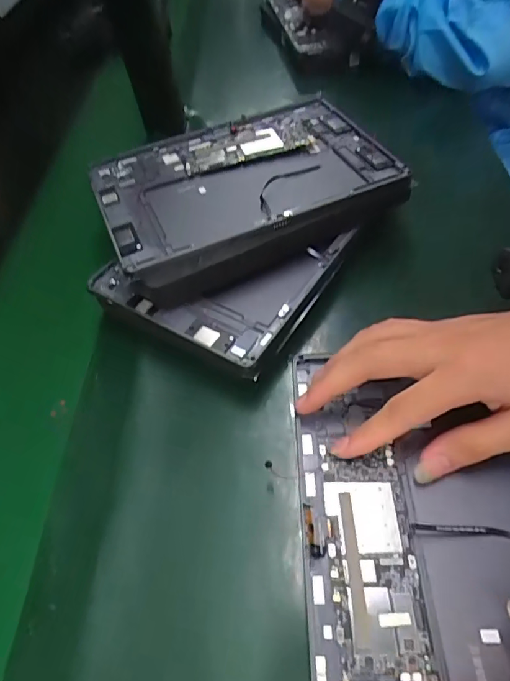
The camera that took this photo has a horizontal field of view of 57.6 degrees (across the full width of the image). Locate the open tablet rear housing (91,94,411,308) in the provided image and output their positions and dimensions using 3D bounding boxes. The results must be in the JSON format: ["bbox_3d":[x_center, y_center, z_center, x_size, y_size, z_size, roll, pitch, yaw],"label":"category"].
[{"bbox_3d":[-0.010,-0.131,0.398,0.229,0.027,0.159,-23,58,-9],"label":"open tablet rear housing"}]

